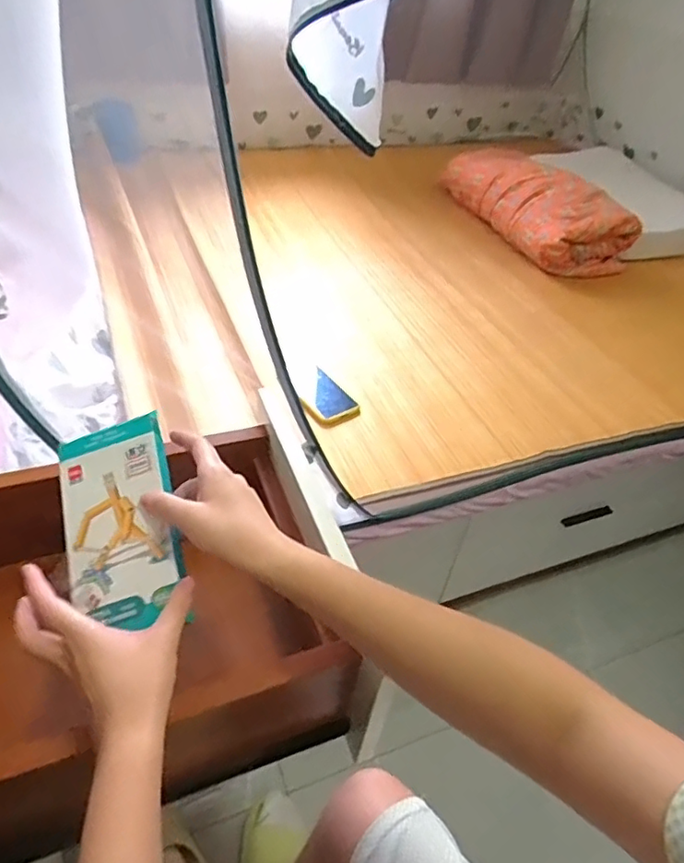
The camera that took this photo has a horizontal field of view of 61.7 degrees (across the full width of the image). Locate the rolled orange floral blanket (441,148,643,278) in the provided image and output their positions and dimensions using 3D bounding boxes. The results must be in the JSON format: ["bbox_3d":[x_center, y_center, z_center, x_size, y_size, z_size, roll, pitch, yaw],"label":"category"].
[{"bbox_3d":[0.528,-0.643,1.608,0.219,0.184,0.623,-8,45,-16],"label":"rolled orange floral blanket"}]

